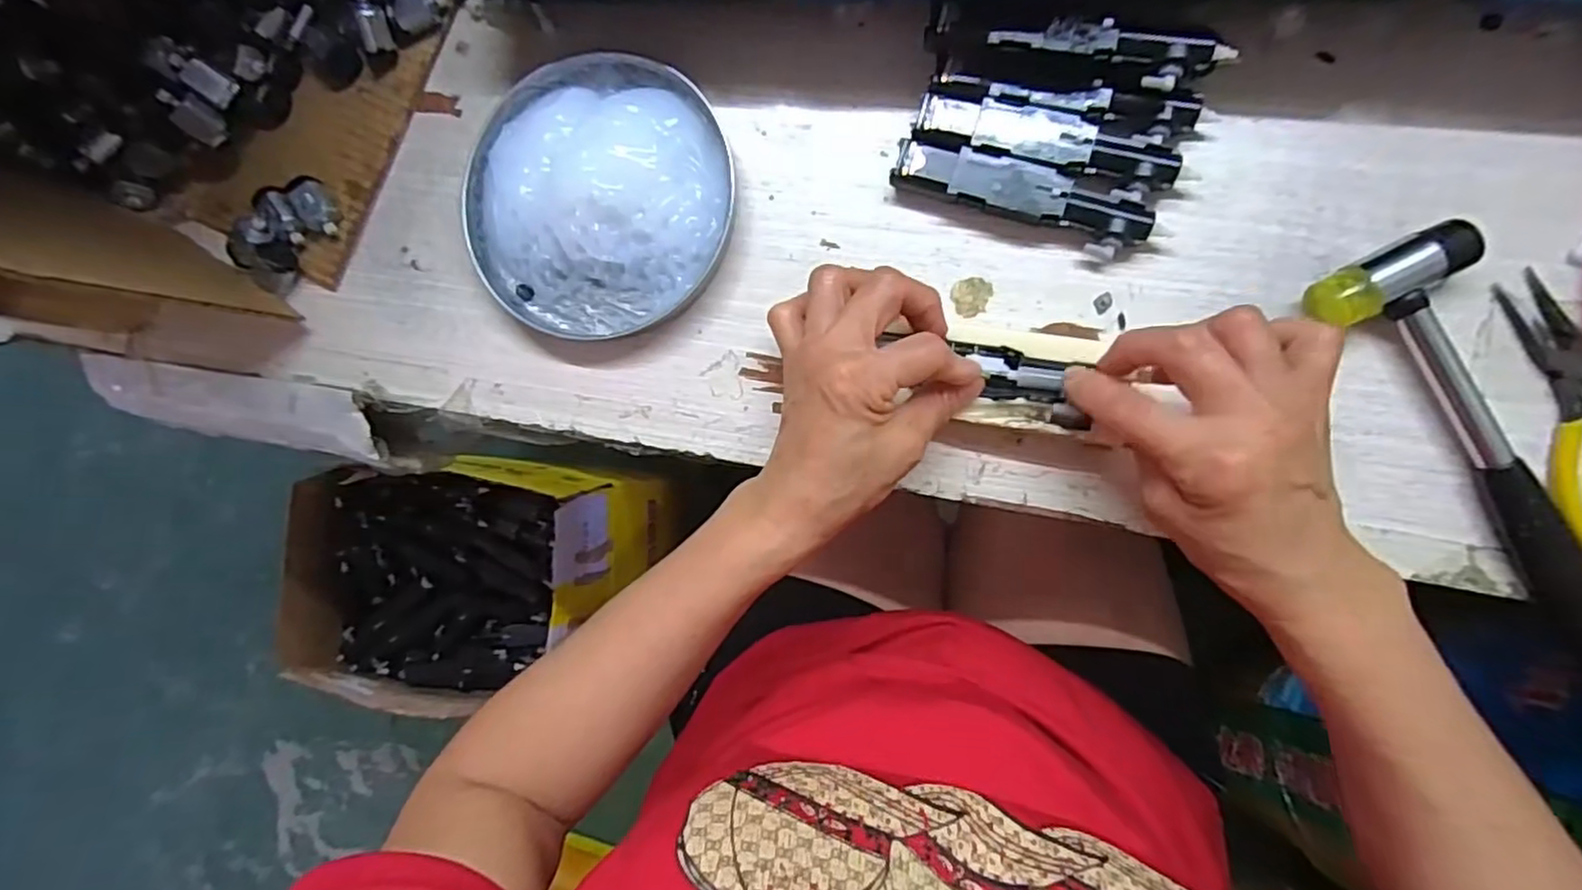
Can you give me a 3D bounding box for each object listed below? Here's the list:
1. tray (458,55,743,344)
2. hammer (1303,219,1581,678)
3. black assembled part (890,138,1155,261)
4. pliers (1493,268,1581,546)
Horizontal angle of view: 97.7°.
[{"bbox_3d":[-0.104,-0.132,0.360,0.141,0.030,0.141,0,89,10],"label":"tray"},{"bbox_3d":[0.309,0.017,0.289,0.061,0.023,0.229,-30,84,8],"label":"hammer"},{"bbox_3d":[0.108,-0.118,0.329,0.119,0.020,0.026,22,93,10],"label":"black assembled part"},{"bbox_3d":[0.348,-0.017,0.287,0.065,0.011,0.123,-15,86,9],"label":"pliers"}]

